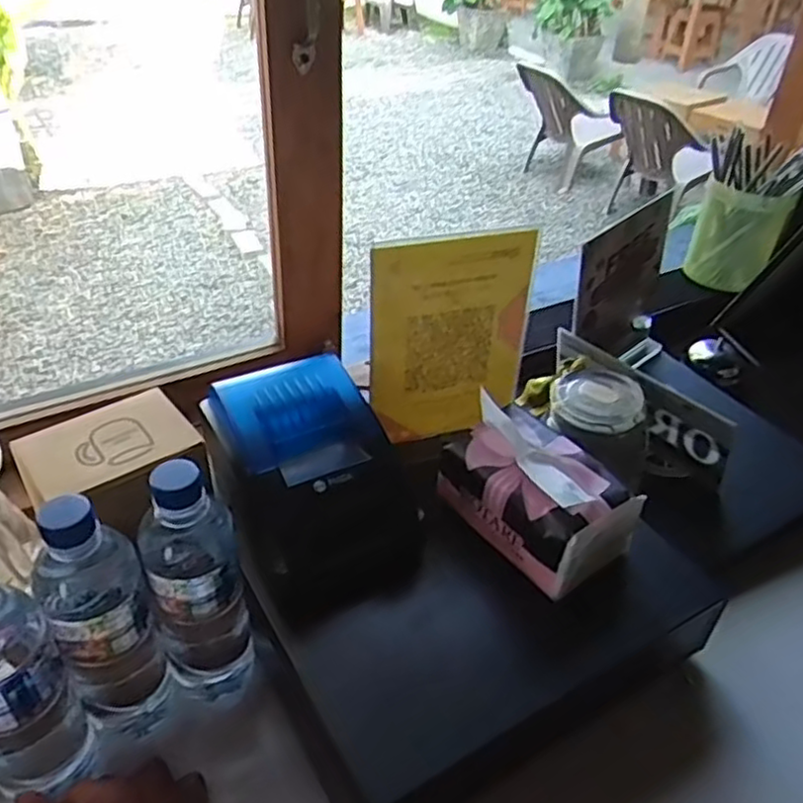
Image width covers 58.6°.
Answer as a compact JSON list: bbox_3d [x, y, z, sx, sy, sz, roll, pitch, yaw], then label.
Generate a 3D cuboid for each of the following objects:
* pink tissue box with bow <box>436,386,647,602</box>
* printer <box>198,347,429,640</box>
[{"bbox_3d":[0.109,0.067,0.572,0.087,0.088,0.141,-27,47,-33],"label":"pink tissue box with bow"},{"bbox_3d":[-0.070,0.067,0.570,0.123,0.128,0.170,-17,42,-24],"label":"printer"}]

